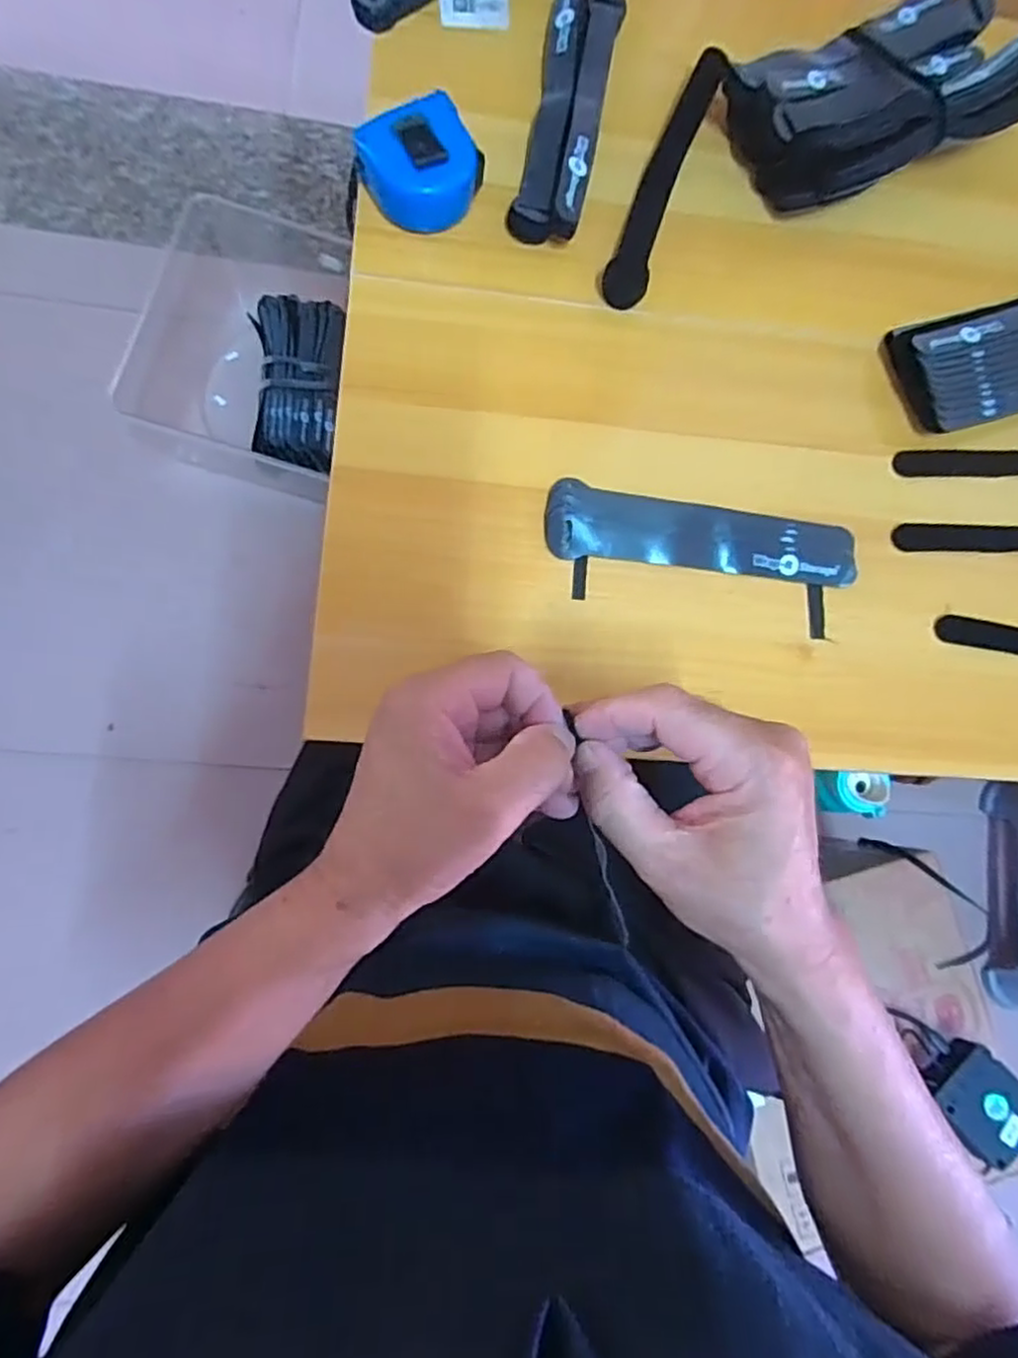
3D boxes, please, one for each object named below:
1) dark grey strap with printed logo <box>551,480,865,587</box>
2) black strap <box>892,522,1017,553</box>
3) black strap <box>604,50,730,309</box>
[{"bbox_3d":[0.123,-0.090,0.438,0.198,0.008,0.046,8,80,-5],"label":"dark grey strap with printed logo"},{"bbox_3d":[0.355,-0.095,0.470,0.190,0.009,0.022,1,81,-7],"label":"black strap"},{"bbox_3d":[0.104,-0.336,0.459,0.027,0.009,0.192,21,79,-3],"label":"black strap"}]

